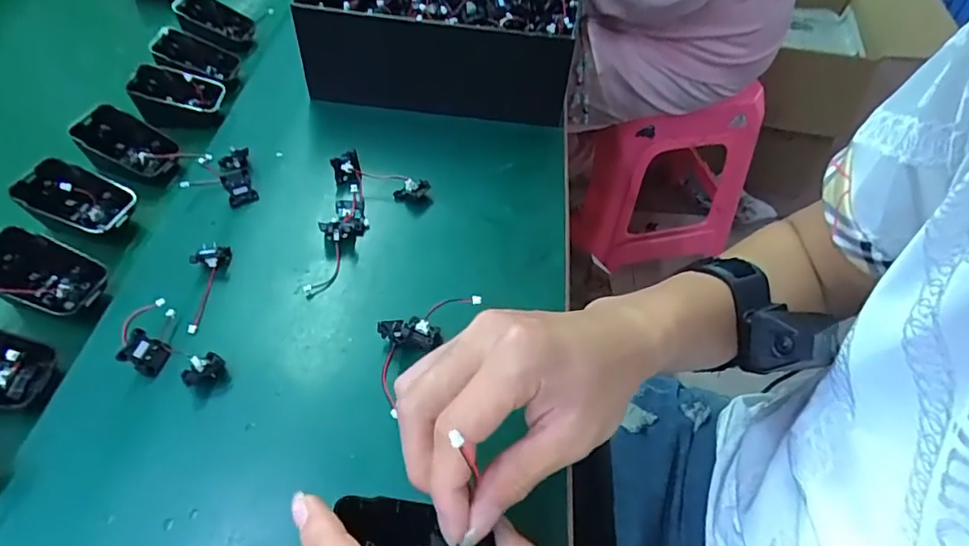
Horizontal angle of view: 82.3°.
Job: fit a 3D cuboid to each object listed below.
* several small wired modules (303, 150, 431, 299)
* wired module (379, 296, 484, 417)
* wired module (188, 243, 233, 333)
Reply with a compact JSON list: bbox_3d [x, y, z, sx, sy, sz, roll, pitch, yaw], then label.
[{"bbox_3d":[-0.107,-0.044,0.410,0.070,0.023,0.125,27,55,19],"label":"several small wired modules"},{"bbox_3d":[-0.044,0.039,0.351,0.041,0.021,0.088,30,56,21],"label":"wired module"},{"bbox_3d":[-0.189,0.007,0.369,0.020,0.017,0.070,2,50,1],"label":"wired module"}]

